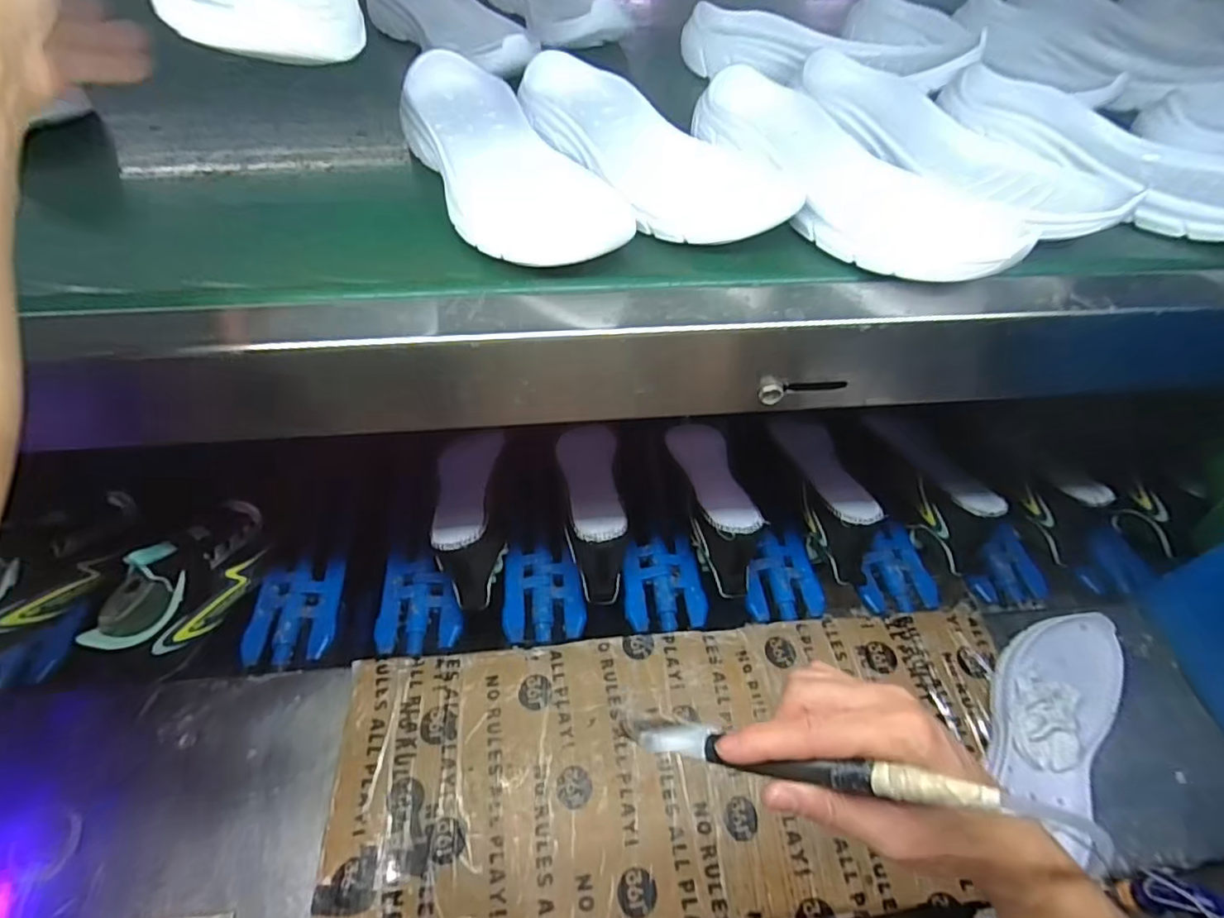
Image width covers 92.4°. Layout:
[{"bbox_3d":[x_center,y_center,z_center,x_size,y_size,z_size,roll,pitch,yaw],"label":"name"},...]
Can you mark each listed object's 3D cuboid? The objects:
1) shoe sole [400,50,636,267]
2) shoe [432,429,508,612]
[{"bbox_3d":[-0.084,-0.213,0.416,0.089,0.039,0.248,-26,65,-20],"label":"shoe sole"},{"bbox_3d":[-0.163,0.058,0.691,0.085,0.104,0.232,-8,55,-7],"label":"shoe"}]

